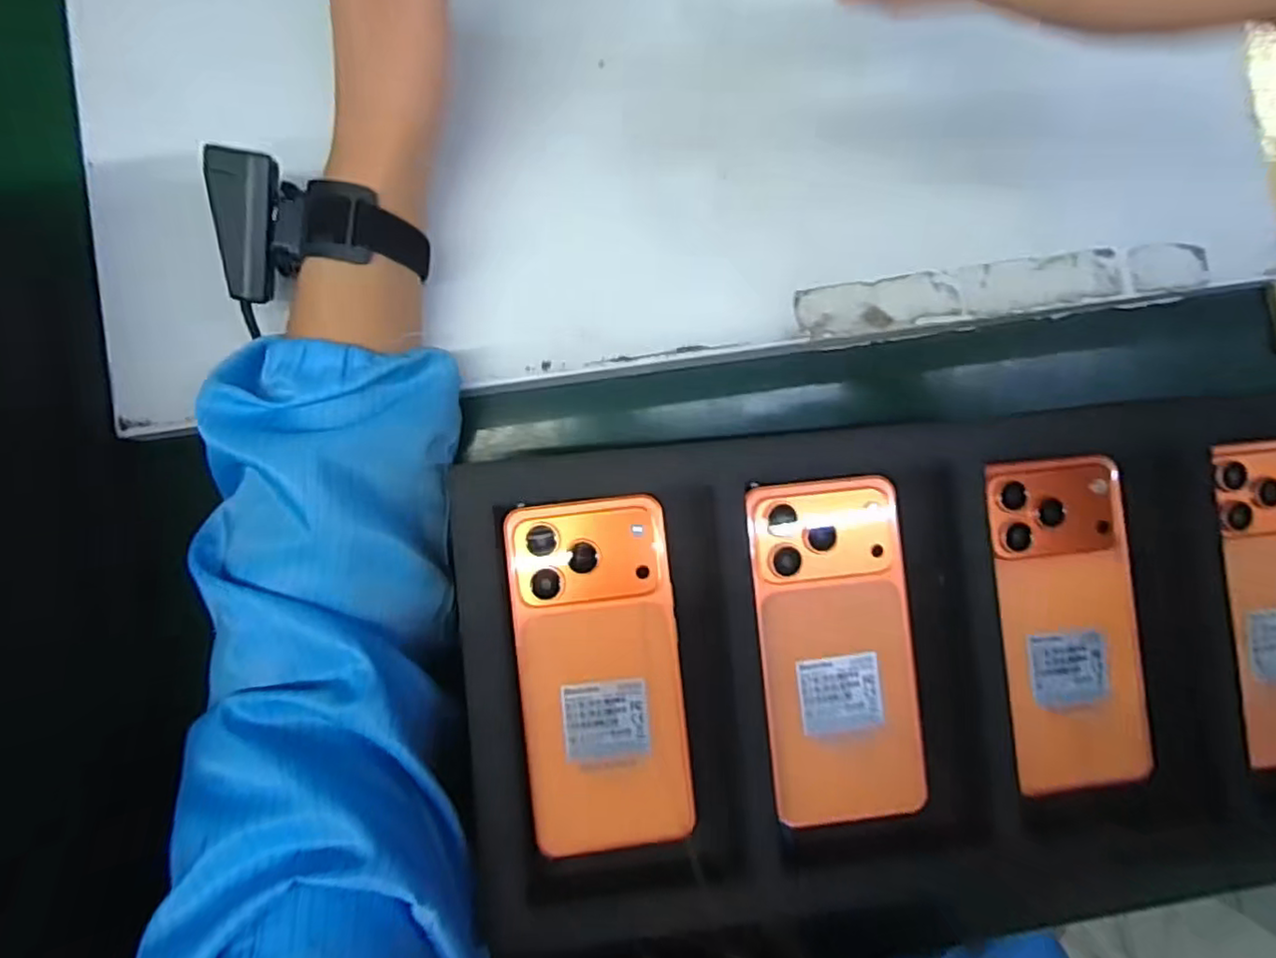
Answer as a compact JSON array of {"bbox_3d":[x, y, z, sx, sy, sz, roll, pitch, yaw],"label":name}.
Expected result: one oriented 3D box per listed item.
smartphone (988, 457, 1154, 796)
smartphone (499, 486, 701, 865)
[{"bbox_3d":[0.216,0.073,0.325,0.067,0.012,0.165,-6,88,-4],"label":"smartphone"},{"bbox_3d":[-0.017,0.091,0.307,0.075,0.006,0.162,-6,88,-4],"label":"smartphone"}]

